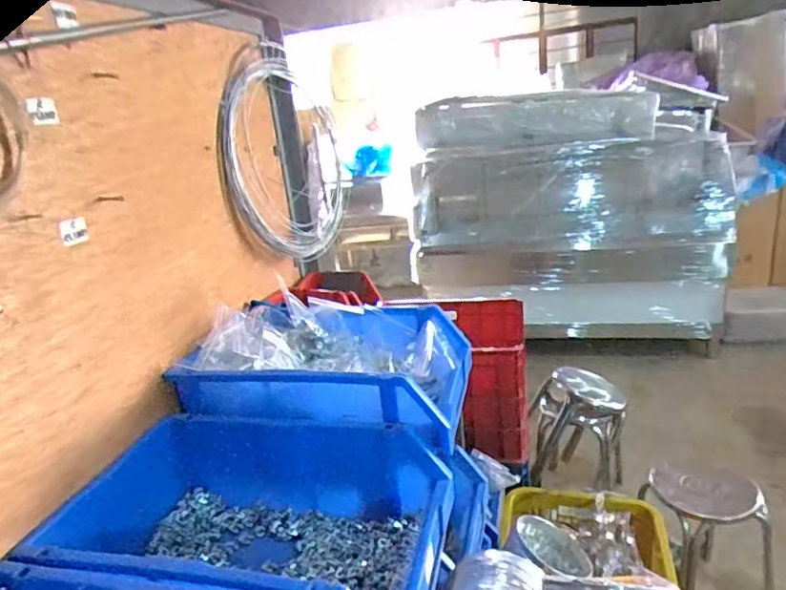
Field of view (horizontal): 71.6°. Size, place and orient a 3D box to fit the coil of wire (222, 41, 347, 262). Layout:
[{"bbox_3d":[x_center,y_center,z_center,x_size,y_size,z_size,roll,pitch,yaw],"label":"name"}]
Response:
[{"bbox_3d":[-0.237,-0.299,1.230,0.054,0.443,0.413,-3,60,28],"label":"coil of wire"}]

